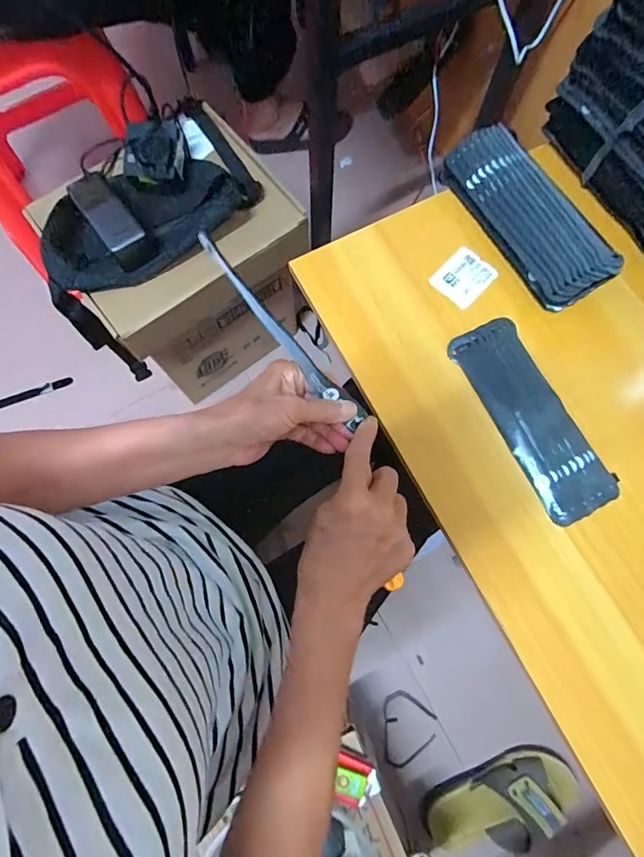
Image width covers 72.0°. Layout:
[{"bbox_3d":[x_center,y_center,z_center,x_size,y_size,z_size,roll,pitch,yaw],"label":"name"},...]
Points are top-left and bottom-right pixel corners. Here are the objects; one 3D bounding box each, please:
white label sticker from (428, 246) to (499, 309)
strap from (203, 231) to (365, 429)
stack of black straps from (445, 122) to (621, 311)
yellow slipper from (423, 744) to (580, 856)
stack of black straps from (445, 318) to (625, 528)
[{"bbox_3d":[0.147,-0.157,0.463,0.049,0.005,0.058,44,82,10],"label":"white label sticker"},{"bbox_3d":[-0.032,-0.074,0.348,0.022,0.011,0.184,-43,101,-8],"label":"strap"},{"bbox_3d":[0.213,-0.221,0.457,0.085,0.035,0.203,-29,78,-5],"label":"stack of black straps"},{"bbox_3d":[0.299,0.621,0.722,0.255,0.073,0.113,-24,78,-4],"label":"yellow slipper"},{"bbox_3d":[0.199,-0.011,0.424,0.073,0.010,0.198,-27,78,-5],"label":"stack of black straps"}]

